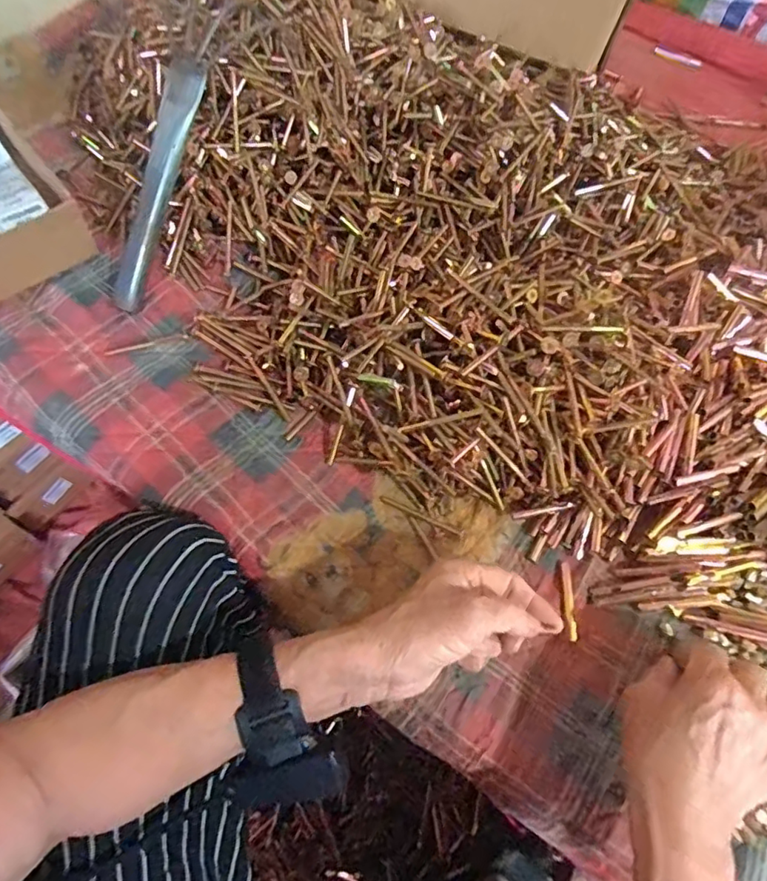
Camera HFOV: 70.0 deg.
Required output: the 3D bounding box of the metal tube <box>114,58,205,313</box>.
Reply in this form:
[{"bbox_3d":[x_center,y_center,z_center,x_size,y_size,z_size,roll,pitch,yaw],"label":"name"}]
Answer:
[{"bbox_3d":[-0.208,-0.232,0.498,0.028,0.027,0.228,17,93,7],"label":"metal tube"}]

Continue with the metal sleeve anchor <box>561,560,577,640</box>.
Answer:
[{"bbox_3d":[0.139,0.120,0.409,0.010,0.006,0.057,4,58,2],"label":"metal sleeve anchor"}]

